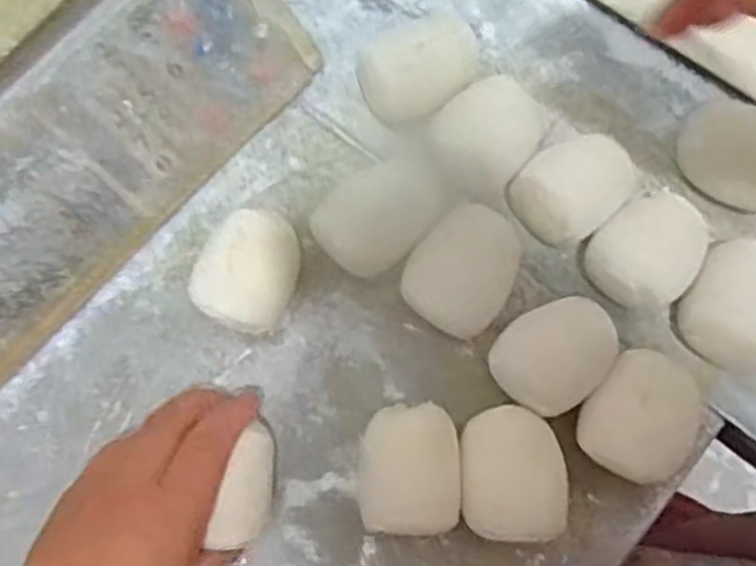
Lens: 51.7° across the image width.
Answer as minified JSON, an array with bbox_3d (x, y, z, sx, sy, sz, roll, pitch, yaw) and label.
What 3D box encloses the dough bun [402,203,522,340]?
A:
[{"bbox_3d":[0.045,-0.004,0.414,0.052,0.032,0.064,41,82,10],"label":"dough bun"}]

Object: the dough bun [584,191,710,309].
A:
[{"bbox_3d":[0.142,-0.016,0.411,0.060,0.032,0.051,-37,78,-6],"label":"dough bun"}]

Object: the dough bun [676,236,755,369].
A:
[{"bbox_3d":[0.187,0.012,0.400,0.054,0.034,0.056,30,80,9],"label":"dough bun"}]

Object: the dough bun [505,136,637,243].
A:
[{"bbox_3d":[0.105,-0.048,0.418,0.064,0.037,0.048,-35,78,-5],"label":"dough bun"}]

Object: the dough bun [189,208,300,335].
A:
[{"bbox_3d":[-0.067,-0.005,0.413,0.047,0.039,0.061,20,79,7],"label":"dough bun"}]

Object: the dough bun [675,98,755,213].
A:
[{"bbox_3d":[0.198,-0.070,0.427,0.052,0.031,0.065,-40,79,-6],"label":"dough bun"}]

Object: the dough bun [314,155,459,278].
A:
[{"bbox_3d":[0.003,-0.034,0.418,0.069,0.042,0.048,-36,78,-5],"label":"dough bun"}]

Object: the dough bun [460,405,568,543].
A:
[{"bbox_3d":[0.065,0.095,0.389,0.049,0.035,0.062,1,77,3],"label":"dough bun"}]

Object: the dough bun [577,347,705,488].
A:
[{"bbox_3d":[0.131,0.066,0.386,0.050,0.033,0.063,34,81,9],"label":"dough bun"}]

